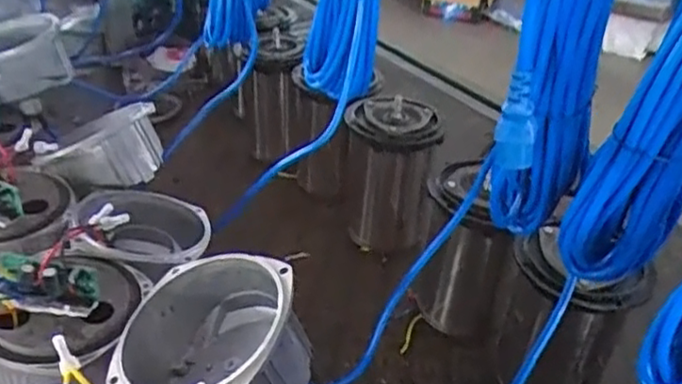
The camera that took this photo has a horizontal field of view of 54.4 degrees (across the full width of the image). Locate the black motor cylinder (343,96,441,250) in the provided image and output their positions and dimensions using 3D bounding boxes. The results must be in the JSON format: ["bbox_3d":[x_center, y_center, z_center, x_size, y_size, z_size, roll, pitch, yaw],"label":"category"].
[{"bbox_3d":[0.066,-0.019,0.987,0.133,0.211,0.115,6,34,2],"label":"black motor cylinder"}]

